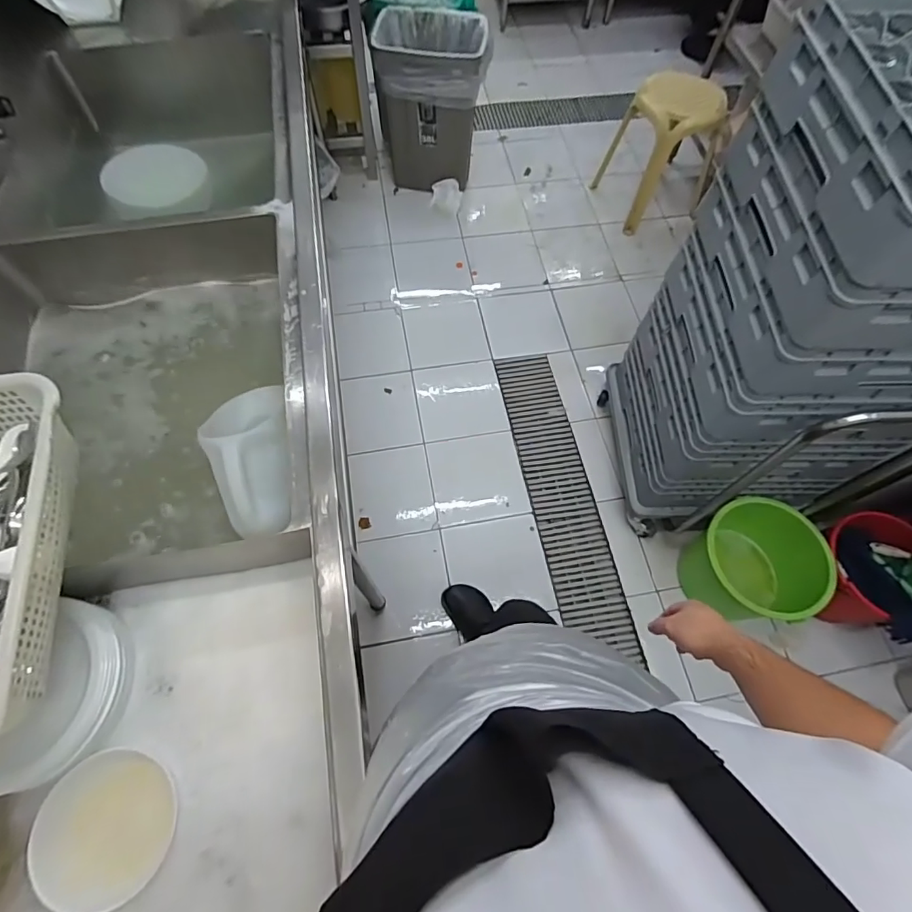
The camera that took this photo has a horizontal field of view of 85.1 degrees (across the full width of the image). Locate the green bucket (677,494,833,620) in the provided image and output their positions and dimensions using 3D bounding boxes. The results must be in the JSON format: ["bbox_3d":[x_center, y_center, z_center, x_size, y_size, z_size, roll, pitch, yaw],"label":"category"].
[{"bbox_3d":[0.789,0.308,1.372,0.299,0.280,0.310,1,65,-1],"label":"green bucket"}]

